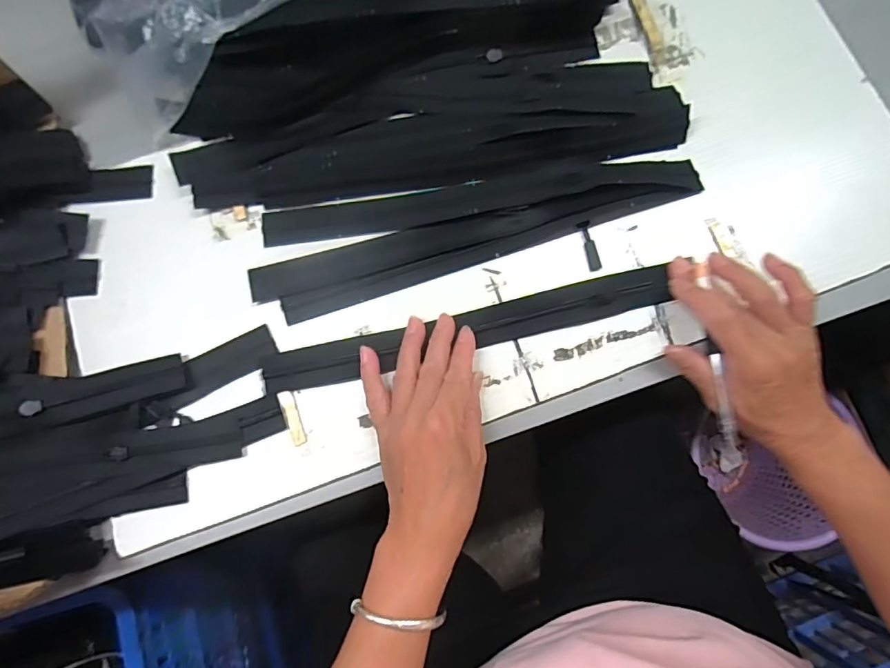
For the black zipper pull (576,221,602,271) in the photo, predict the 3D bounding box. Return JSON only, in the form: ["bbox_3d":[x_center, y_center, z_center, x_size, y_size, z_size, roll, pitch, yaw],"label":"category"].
[{"bbox_3d":[0.117,-0.071,0.409,0.010,0.006,0.042,-13,79,-1],"label":"black zipper pull"}]

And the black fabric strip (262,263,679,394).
[{"bbox_3d":[0.016,-0.002,0.401,0.321,0.010,0.032,-13,81,1],"label":"black fabric strip"}]

